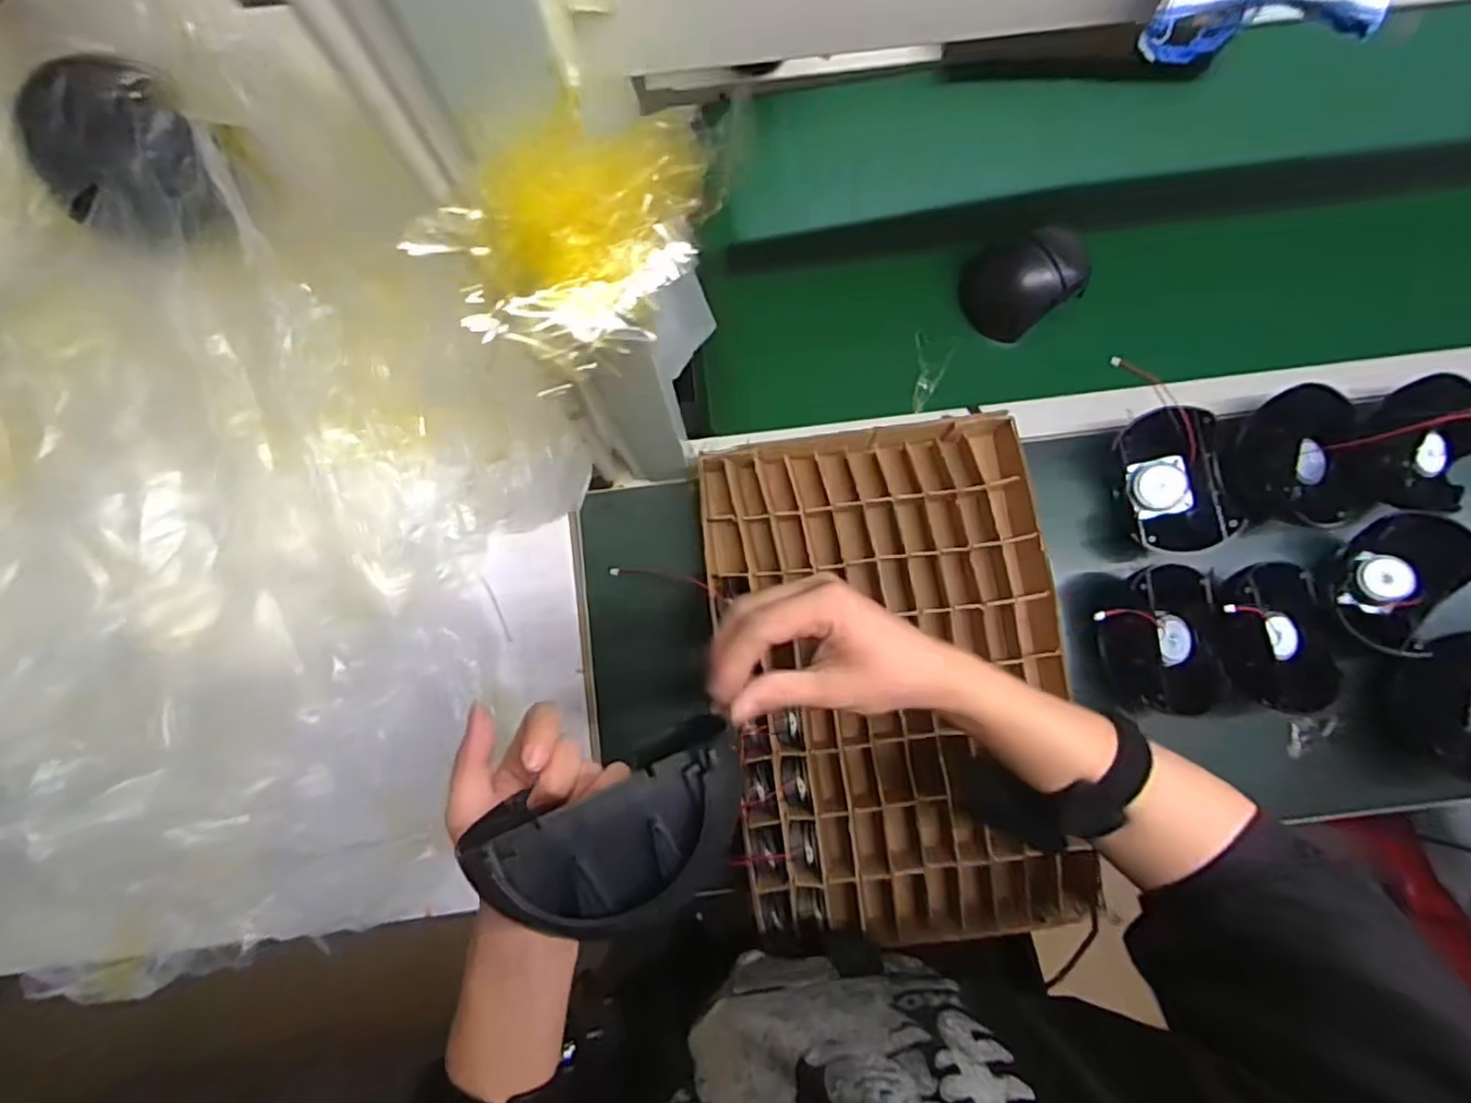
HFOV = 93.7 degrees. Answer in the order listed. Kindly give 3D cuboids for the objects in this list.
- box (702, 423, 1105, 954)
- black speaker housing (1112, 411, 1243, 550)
[{"bbox_3d":[0.147,0.114,0.644,0.306,0.048,0.453,-8,82,-1],"label":"box"},{"bbox_3d":[0.405,-0.064,0.648,0.075,0.056,0.133,-10,82,-1],"label":"black speaker housing"}]

